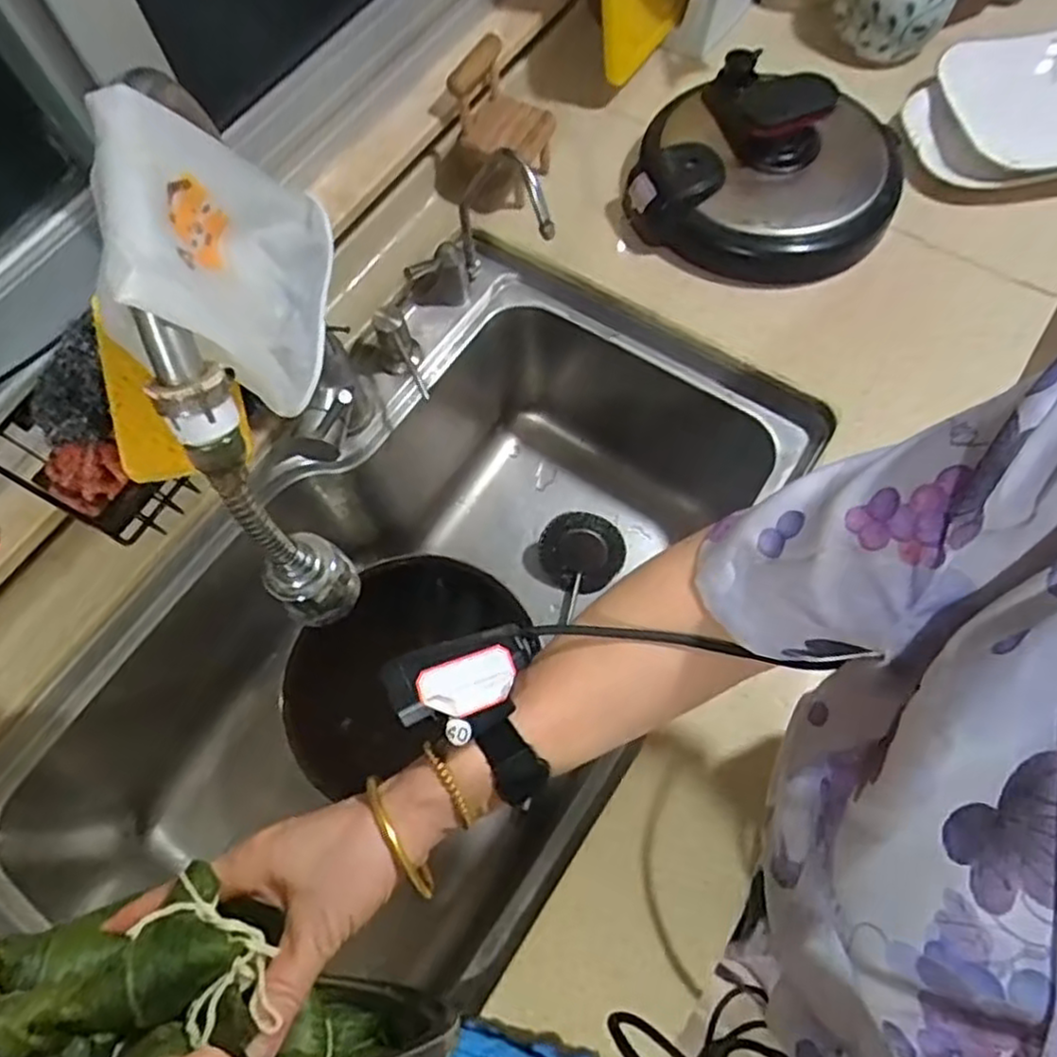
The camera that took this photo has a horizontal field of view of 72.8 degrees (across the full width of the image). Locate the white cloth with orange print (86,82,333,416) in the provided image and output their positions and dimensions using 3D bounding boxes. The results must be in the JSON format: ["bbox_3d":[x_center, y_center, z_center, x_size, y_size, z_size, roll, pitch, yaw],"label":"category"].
[{"bbox_3d":[-0.137,-0.128,0.329,0.023,0.115,0.114,-9,78,21],"label":"white cloth with orange print"}]

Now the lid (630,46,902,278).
[{"bbox_3d":[0.234,-0.359,0.681,0.235,0.105,0.224,-1,67,2],"label":"lid"}]

